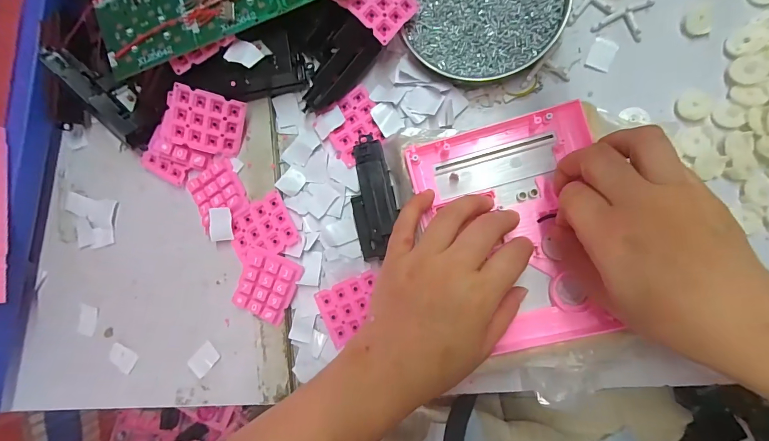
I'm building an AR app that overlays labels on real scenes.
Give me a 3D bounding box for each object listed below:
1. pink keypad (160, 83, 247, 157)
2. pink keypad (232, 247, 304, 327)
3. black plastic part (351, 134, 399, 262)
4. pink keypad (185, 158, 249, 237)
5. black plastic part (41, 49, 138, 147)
[{"bbox_3d":[-0.159,-0.087,0.317,0.063,0.008,0.050,13,109,-15],"label":"pink keypad"},{"bbox_3d":[-0.103,0.057,0.313,0.049,0.011,0.056,24,98,5],"label":"pink keypad"},{"bbox_3d":[-0.011,-0.020,0.298,0.039,0.031,0.100,-12,85,8],"label":"black plastic part"},{"bbox_3d":[-0.153,-0.024,0.328,0.047,0.010,0.057,-28,76,8],"label":"pink keypad"},{"bbox_3d":[-0.259,-0.111,0.318,0.028,0.018,0.091,-38,101,5],"label":"black plastic part"}]

